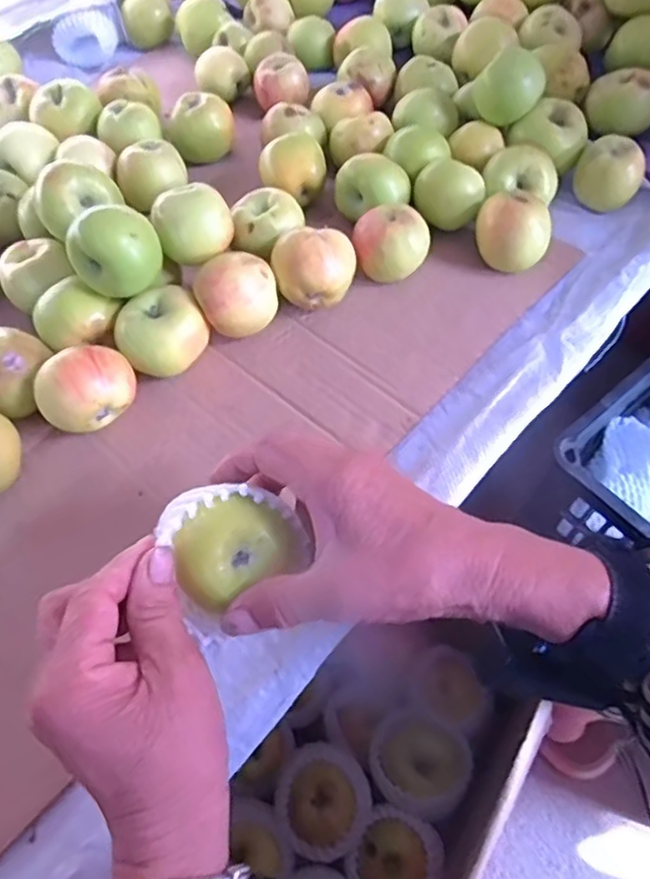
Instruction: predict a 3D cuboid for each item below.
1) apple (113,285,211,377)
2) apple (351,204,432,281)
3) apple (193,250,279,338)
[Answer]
[{"bbox_3d":[-0.122,-0.078,0.476,0.064,0.051,0.052,-29,62,-13],"label":"apple"},{"bbox_3d":[0.053,-0.155,0.509,0.058,0.049,0.049,2,60,5],"label":"apple"},{"bbox_3d":[-0.066,-0.106,0.480,0.058,0.062,0.052,-15,60,-5],"label":"apple"}]

